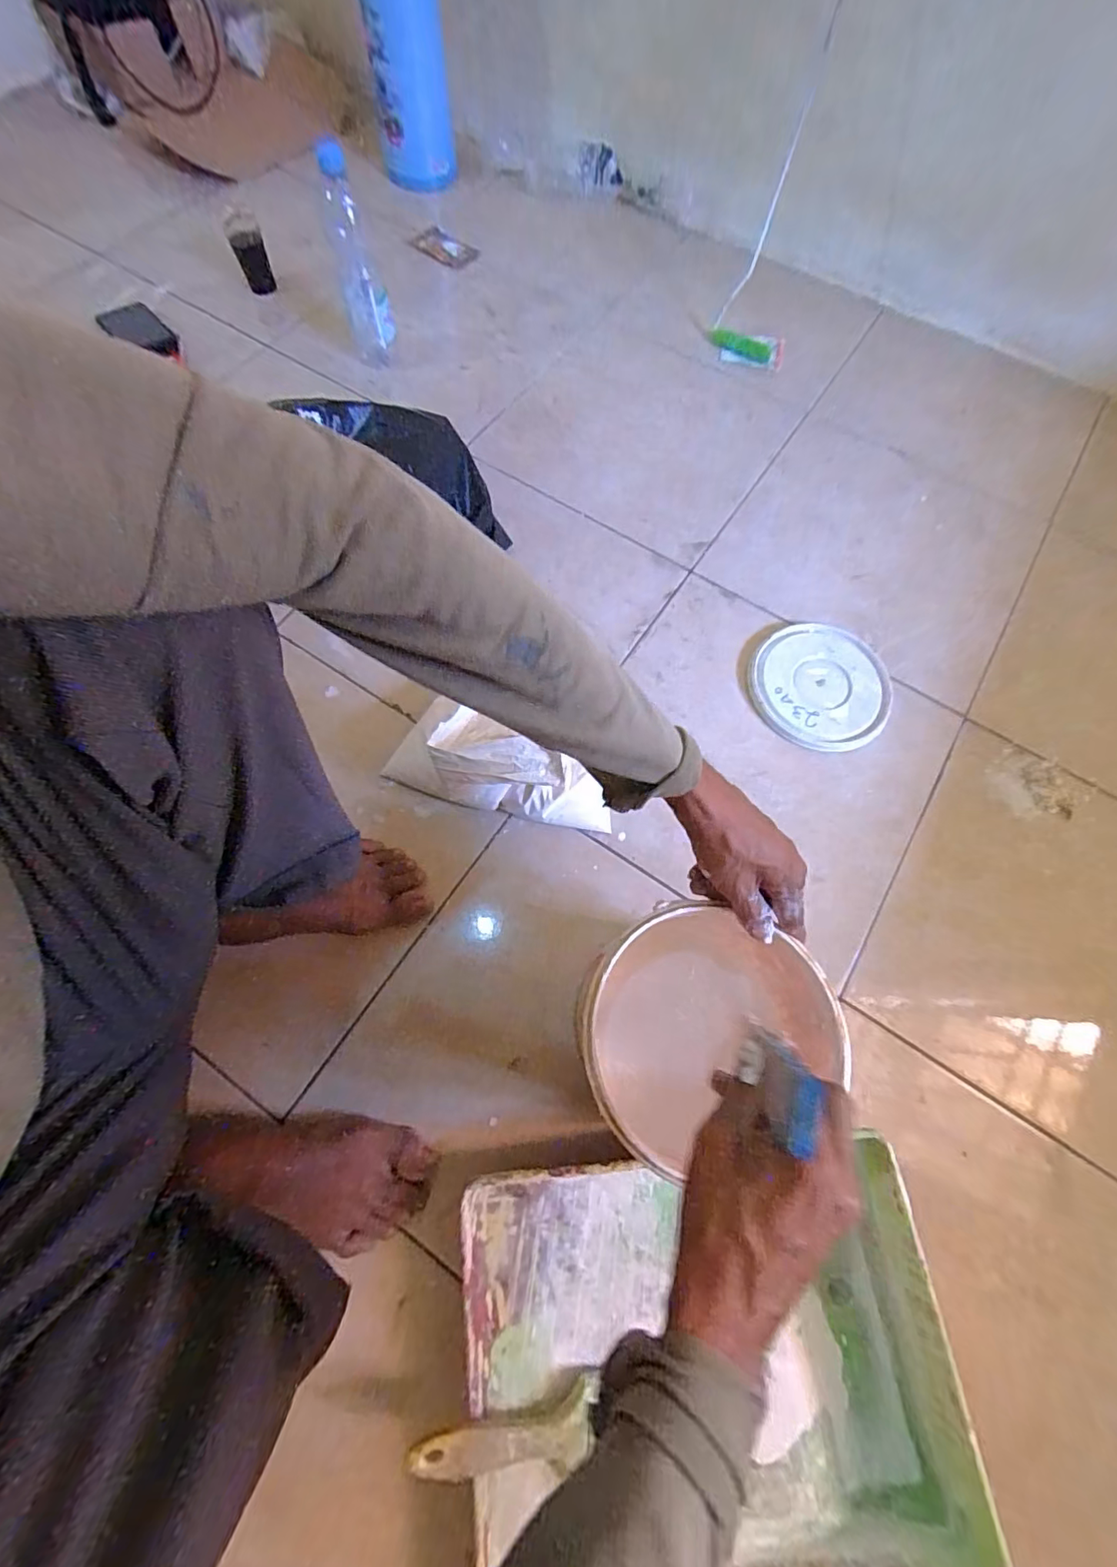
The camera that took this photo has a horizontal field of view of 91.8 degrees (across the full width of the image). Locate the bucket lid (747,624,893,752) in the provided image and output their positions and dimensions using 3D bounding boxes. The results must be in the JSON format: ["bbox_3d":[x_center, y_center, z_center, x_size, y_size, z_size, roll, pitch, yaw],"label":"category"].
[{"bbox_3d":[0.329,-0.123,0.681,0.179,0.013,0.170,1,70,-2],"label":"bucket lid"}]

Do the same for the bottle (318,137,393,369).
[{"bbox_3d":[-0.291,-0.743,0.788,0.062,0.223,0.069,-20,72,-9],"label":"bottle"}]

